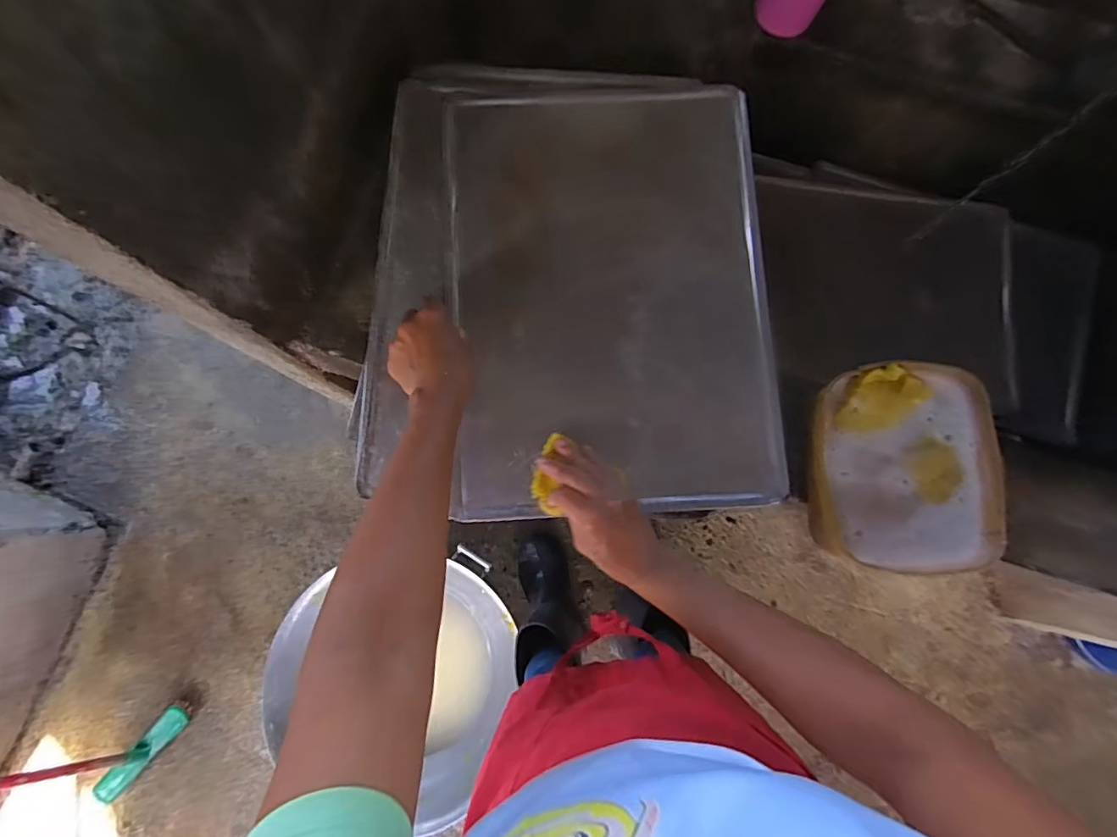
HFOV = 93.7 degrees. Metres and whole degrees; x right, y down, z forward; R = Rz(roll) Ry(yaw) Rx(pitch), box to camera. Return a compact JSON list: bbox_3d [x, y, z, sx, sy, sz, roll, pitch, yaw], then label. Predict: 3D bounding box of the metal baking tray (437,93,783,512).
[{"bbox_3d":[0.052,-0.132,0.538,0.316,0.021,0.441,-3,82,-2],"label":"metal baking tray"}]

